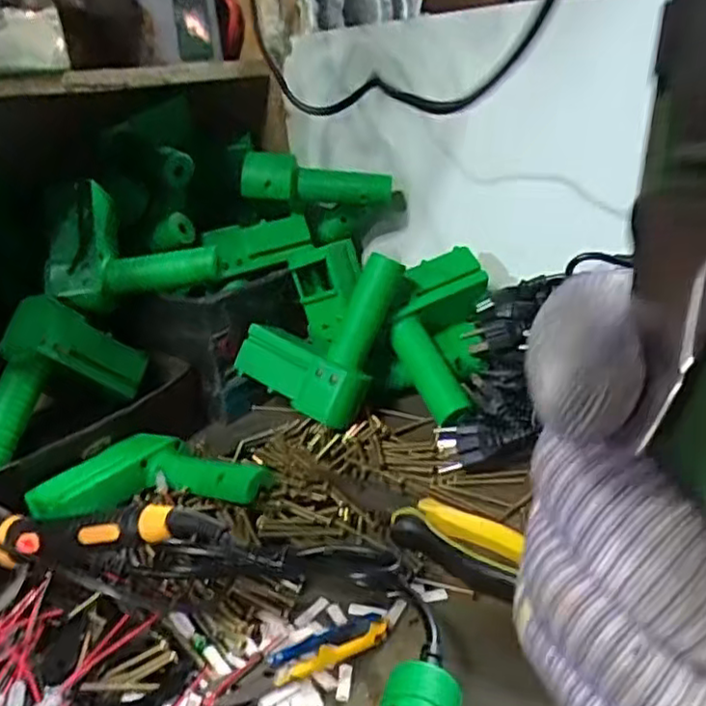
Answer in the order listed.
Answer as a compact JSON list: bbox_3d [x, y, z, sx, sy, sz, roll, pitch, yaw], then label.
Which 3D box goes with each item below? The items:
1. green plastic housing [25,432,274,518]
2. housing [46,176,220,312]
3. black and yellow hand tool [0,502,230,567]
[{"bbox_3d":[-0.143,0.086,0.500,0.163,0.031,0.088,-4,22,0],"label":"green plastic housing"},{"bbox_3d":[-0.199,-0.098,0.608,0.153,0.093,0.049,-4,22,0],"label":"housing"},{"bbox_3d":[-0.115,0.085,0.318,0.129,0.022,0.020,-12,19,22],"label":"black and yellow hand tool"}]

